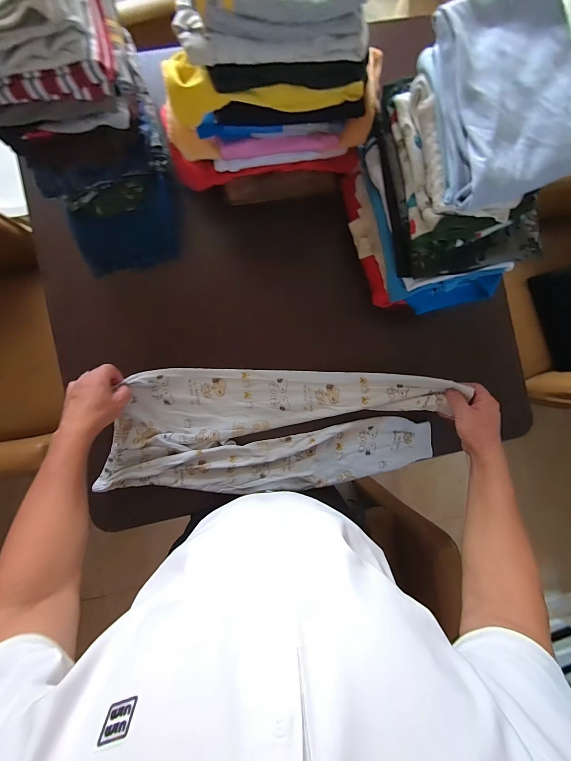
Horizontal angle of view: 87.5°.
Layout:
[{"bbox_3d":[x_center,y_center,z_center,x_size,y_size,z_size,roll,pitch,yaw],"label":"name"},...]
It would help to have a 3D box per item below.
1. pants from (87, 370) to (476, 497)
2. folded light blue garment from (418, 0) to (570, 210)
[{"bbox_3d":[-0.025,0.100,0.605,0.670,0.081,0.252,-3,90,-2],"label":"pants"},{"bbox_3d":[0.267,-0.336,0.359,0.166,0.062,0.235,-11,90,-3],"label":"folded light blue garment"}]

